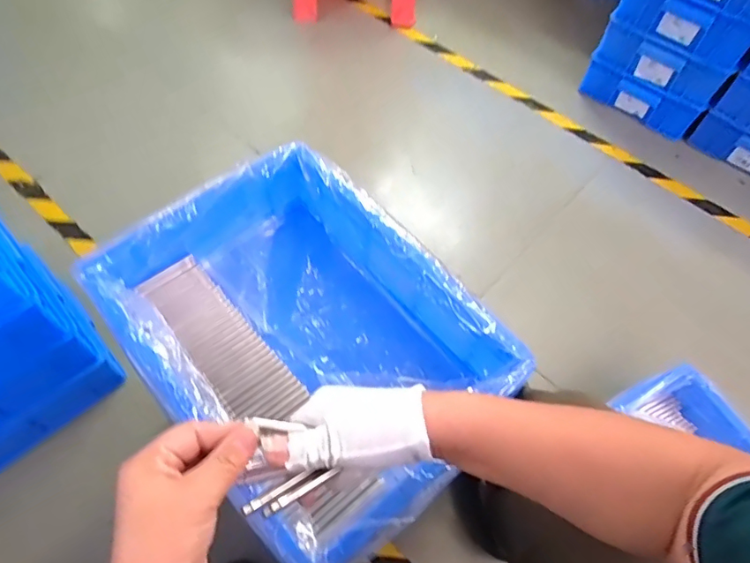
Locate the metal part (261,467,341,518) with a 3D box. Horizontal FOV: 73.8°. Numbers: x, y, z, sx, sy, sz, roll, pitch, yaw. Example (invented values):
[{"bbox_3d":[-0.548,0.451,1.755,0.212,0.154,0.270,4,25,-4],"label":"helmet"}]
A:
[{"bbox_3d":[-0.051,0.144,0.342,0.055,0.005,0.006,-21,62,-31],"label":"metal part"}]

